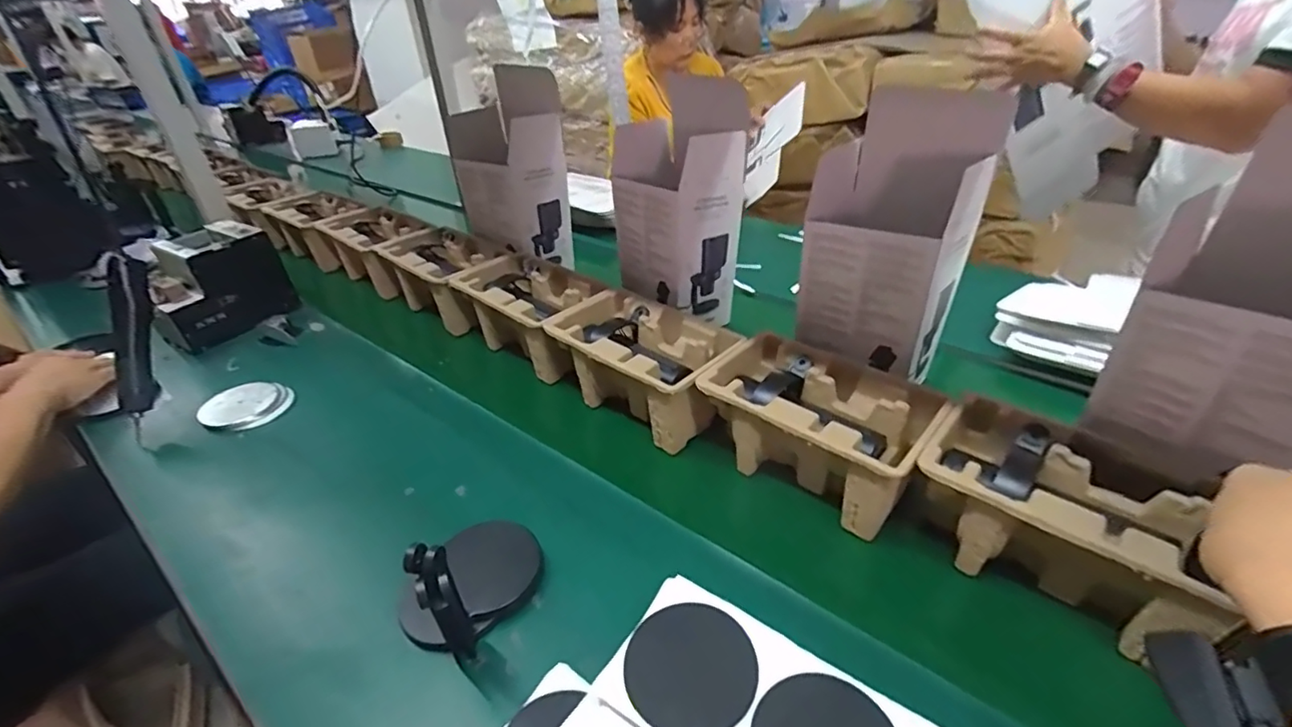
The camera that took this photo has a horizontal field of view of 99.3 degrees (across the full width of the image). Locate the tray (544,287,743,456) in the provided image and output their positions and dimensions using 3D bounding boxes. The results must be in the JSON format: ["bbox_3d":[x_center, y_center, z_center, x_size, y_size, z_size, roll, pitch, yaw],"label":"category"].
[{"bbox_3d":[-0.006,-0.001,0.704,0.240,0.103,0.141,28,45,32],"label":"tray"}]

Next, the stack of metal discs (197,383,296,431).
[{"bbox_3d":[-0.553,0.062,0.765,0.096,0.021,0.100,23,42,28],"label":"stack of metal discs"}]

